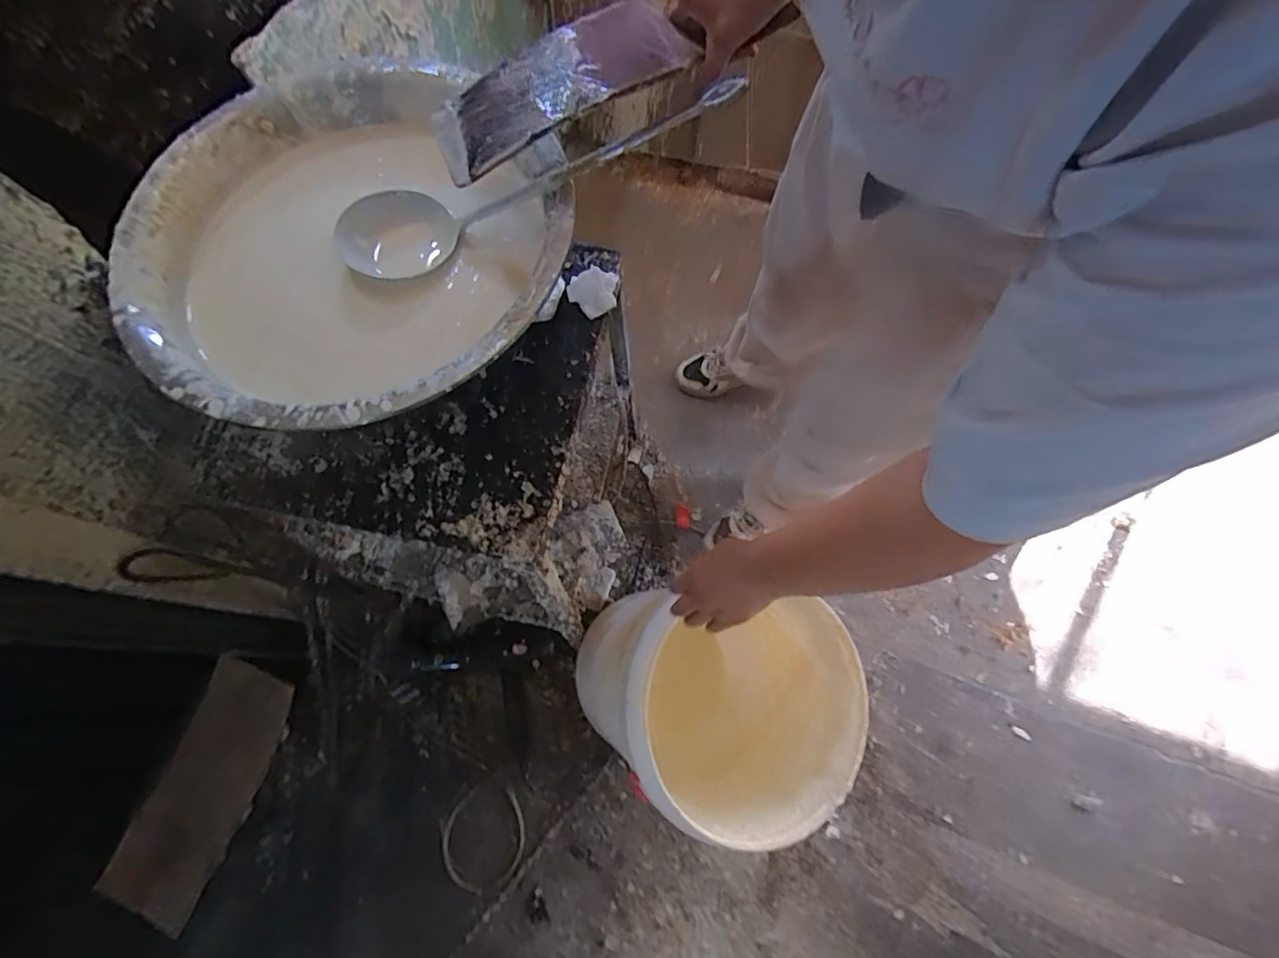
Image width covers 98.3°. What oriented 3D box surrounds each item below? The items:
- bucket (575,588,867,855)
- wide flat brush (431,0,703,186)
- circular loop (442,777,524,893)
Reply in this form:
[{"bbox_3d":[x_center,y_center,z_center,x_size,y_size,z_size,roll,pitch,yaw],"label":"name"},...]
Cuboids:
[{"bbox_3d":[0.090,0.315,0.801,0.320,0.367,0.290,27,67,-10],"label":"bucket"},{"bbox_3d":[-0.067,-0.340,0.482,0.234,0.032,0.100,-29,71,2],"label":"wide flat brush"},{"bbox_3d":[-0.261,0.604,0.935,0.144,0.019,0.151,-1,70,2],"label":"circular loop"}]

